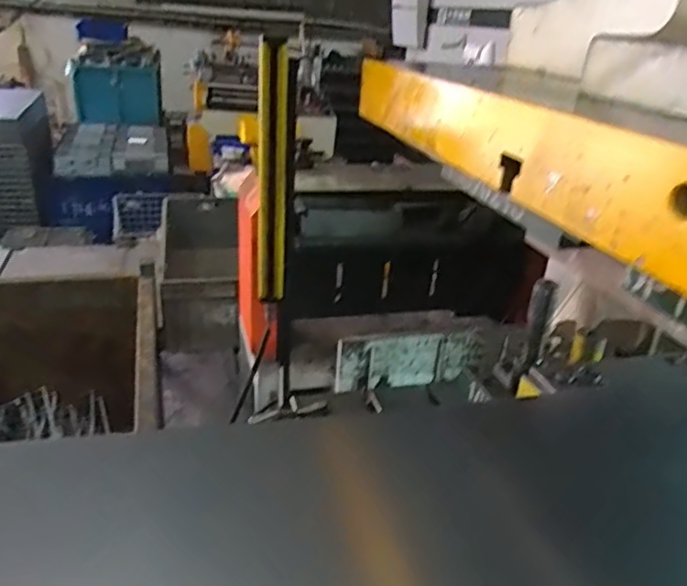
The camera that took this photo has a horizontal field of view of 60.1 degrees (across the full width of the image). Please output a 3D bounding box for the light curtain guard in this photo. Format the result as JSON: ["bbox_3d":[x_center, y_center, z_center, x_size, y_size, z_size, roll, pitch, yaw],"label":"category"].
[{"bbox_3d":[-0.142,-0.222,1.192,0.068,0.491,0.059,2,25,-6],"label":"light curtain guard"}]

